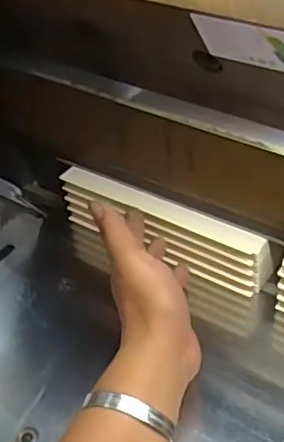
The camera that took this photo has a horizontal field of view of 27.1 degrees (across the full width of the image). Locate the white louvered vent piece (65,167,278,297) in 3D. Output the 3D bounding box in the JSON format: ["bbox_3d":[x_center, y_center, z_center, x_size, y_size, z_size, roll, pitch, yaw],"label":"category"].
[{"bbox_3d":[0.015,0.003,0.554,0.216,0.070,0.034,24,49,23],"label":"white louvered vent piece"}]

